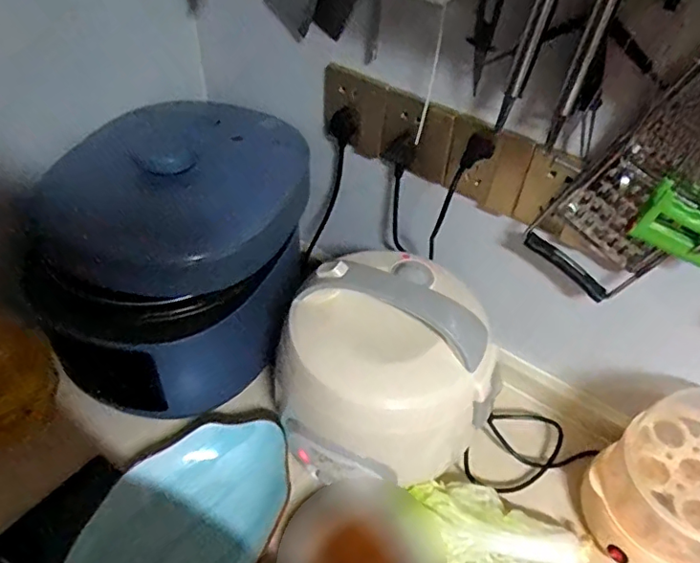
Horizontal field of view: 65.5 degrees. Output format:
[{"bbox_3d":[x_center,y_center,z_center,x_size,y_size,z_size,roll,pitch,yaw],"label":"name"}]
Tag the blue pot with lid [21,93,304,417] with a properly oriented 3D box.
[{"bbox_3d":[-0.197,-0.038,0.654,0.310,0.221,0.289,-18,51,-20],"label":"blue pot with lid"}]

